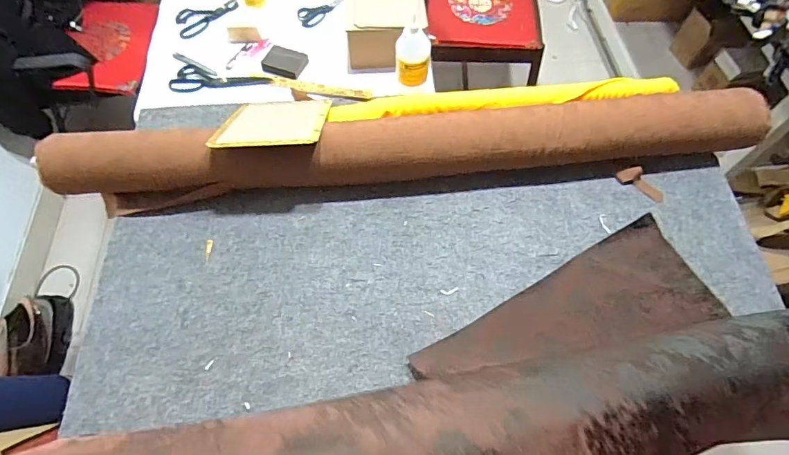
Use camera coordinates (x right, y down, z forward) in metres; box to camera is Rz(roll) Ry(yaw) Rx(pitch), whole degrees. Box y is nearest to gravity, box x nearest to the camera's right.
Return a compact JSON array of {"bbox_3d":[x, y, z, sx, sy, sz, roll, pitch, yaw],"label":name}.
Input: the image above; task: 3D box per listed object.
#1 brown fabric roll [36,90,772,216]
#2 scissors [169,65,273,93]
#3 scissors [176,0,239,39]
[{"bbox_3d":[0.034,-0.160,0.936,1.427,0.157,0.154,-2,63,-1],"label":"brown fabric roll"},{"bbox_3d":[-0.424,-0.368,1.123,0.238,0.017,0.080,-5,63,-2],"label":"scissors"},{"bbox_3d":[-0.501,-0.567,1.204,0.169,0.017,0.098,-37,69,-17],"label":"scissors"}]

